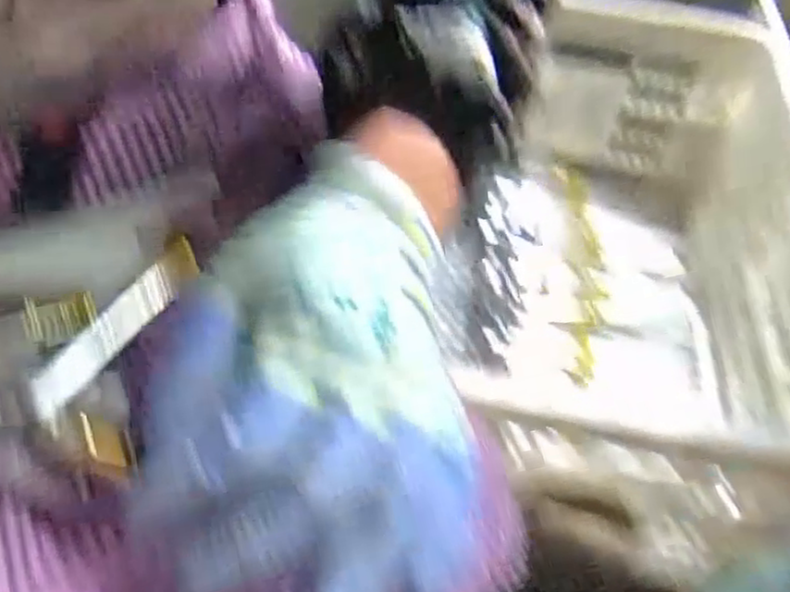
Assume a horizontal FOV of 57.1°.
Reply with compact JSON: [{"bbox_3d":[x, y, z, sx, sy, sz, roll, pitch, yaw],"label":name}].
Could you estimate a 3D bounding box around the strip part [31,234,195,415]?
[{"bbox_3d":[-0.102,0.009,0.273,0.017,0.010,0.090,21,49,12],"label":"strip part"}]

